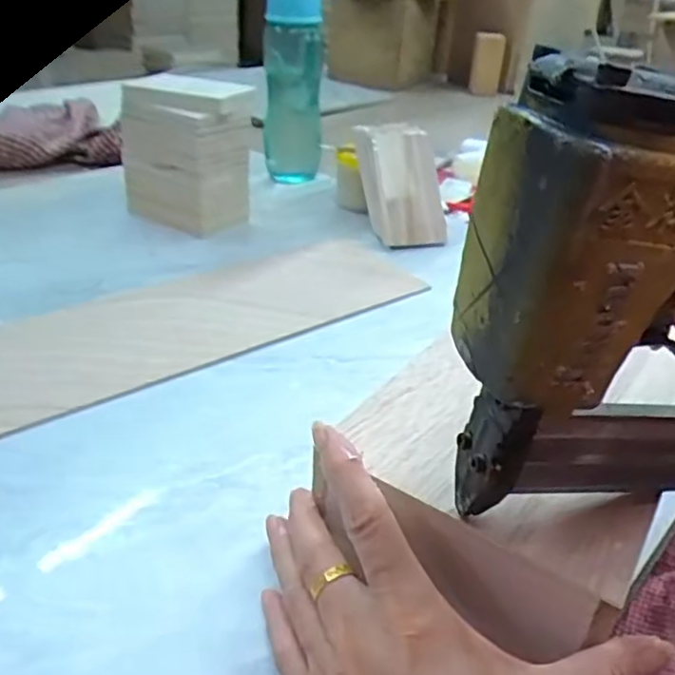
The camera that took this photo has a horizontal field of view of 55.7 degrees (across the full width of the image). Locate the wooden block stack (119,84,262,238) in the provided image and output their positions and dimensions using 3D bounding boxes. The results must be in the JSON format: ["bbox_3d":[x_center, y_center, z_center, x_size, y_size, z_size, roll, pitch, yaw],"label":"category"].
[{"bbox_3d":[-0.167,-0.199,0.714,0.140,0.133,0.083,24,38,30],"label":"wooden block stack"}]

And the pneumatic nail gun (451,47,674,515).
[{"bbox_3d":[0.144,-0.006,0.232,0.202,0.167,0.043,-4,33,-12],"label":"pneumatic nail gun"}]

